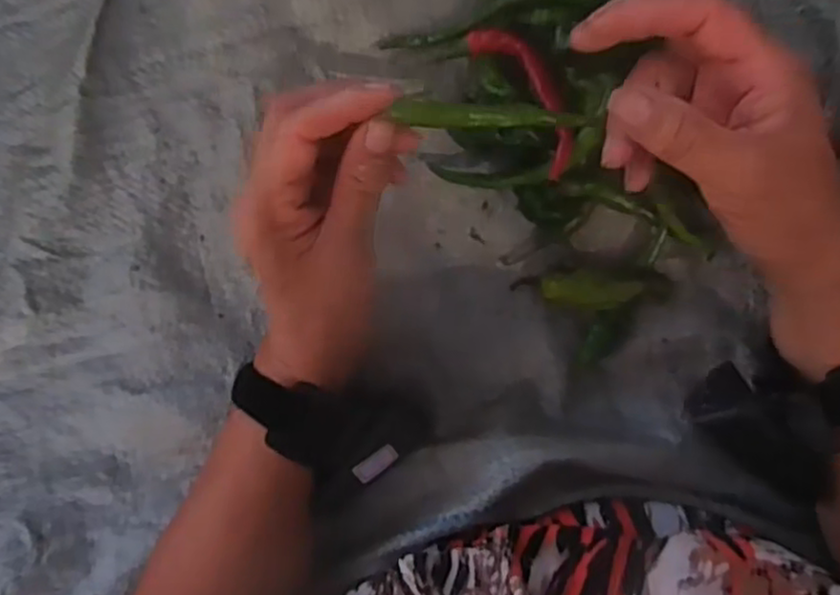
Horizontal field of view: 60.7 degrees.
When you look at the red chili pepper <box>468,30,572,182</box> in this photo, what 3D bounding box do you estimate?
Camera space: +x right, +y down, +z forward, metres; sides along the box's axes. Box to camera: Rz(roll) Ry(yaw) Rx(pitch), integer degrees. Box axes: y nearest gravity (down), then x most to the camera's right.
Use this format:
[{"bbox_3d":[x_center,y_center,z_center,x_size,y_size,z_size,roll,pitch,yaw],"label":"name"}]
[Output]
[{"bbox_3d":[0.055,-0.099,0.361,0.029,0.016,0.088,-27,76,9],"label":"red chili pepper"}]

